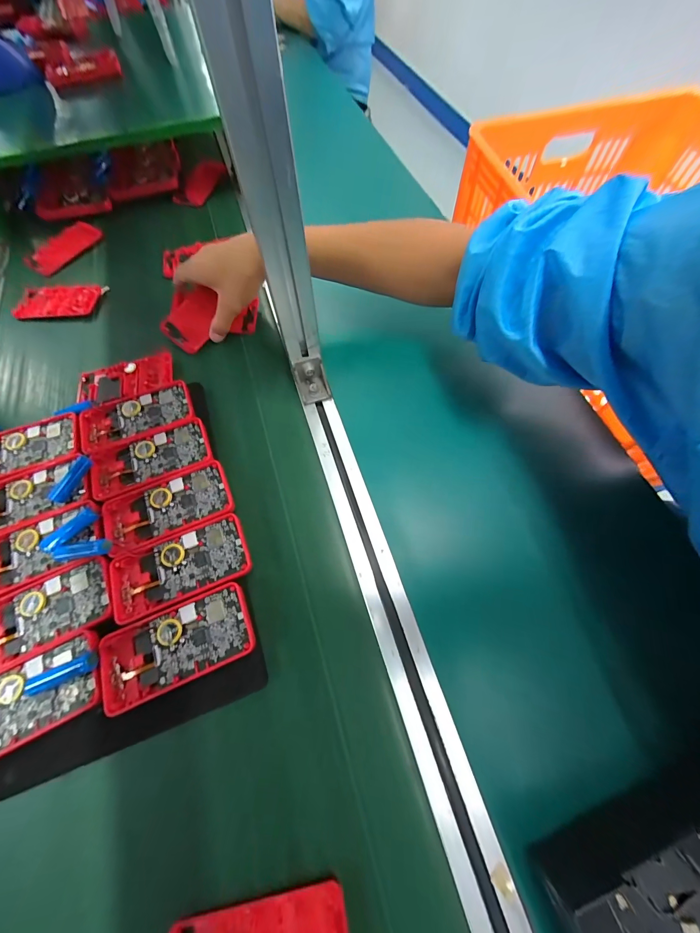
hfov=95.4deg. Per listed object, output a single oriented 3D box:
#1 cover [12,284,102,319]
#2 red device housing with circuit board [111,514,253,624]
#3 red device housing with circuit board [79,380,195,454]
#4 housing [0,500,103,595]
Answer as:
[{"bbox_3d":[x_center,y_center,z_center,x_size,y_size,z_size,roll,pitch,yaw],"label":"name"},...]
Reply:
[{"bbox_3d":[-0.442,-0.251,0.485,0.114,0.012,0.069,-6,66,1],"label":"cover"},{"bbox_3d":[-0.161,0.095,0.302,0.126,0.010,0.059,-22,66,-6],"label":"red device housing with circuit board"},{"bbox_3d":[-0.252,-0.060,0.381,0.126,0.019,0.061,-20,66,-5],"label":"red device housing with circuit board"},{"bbox_3d":[-0.306,0.079,0.311,0.126,0.010,0.062,-22,67,-6],"label":"housing"}]

